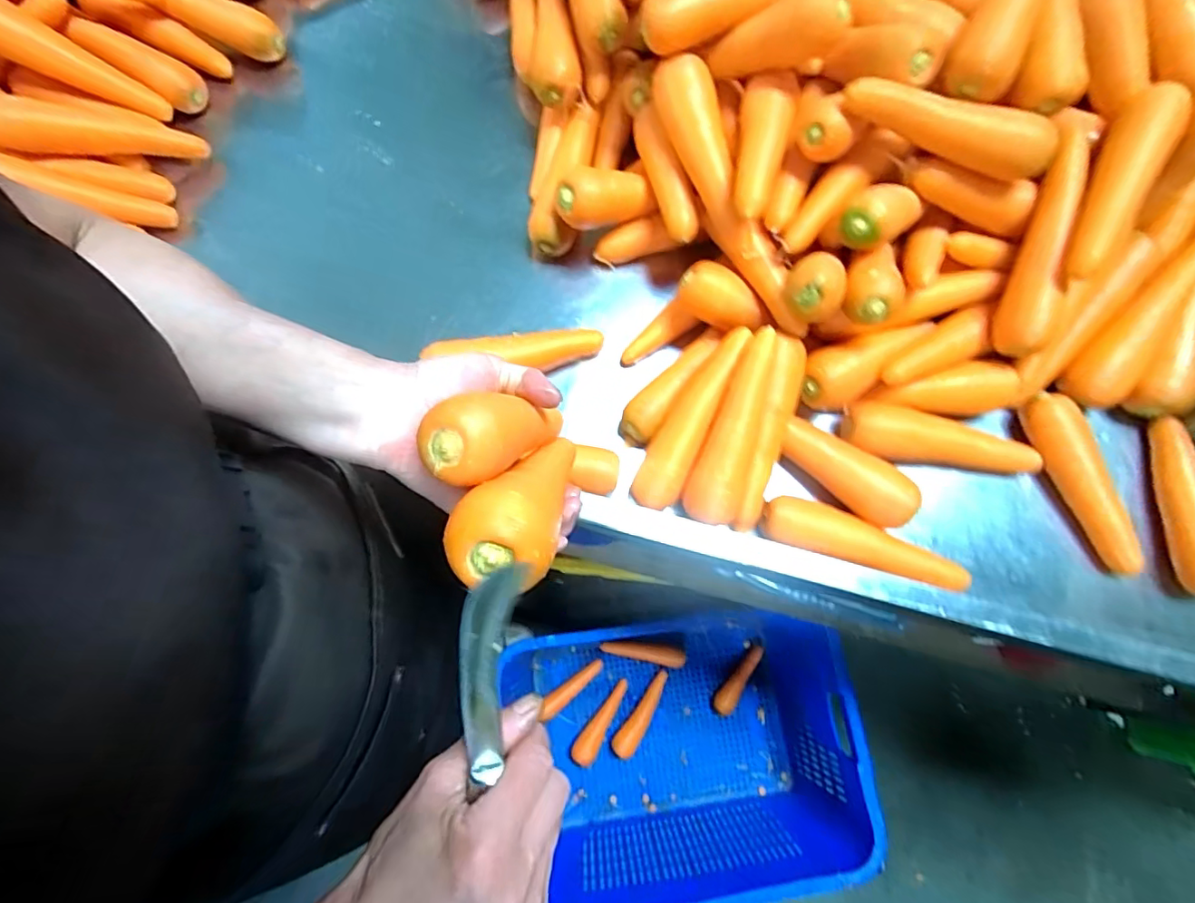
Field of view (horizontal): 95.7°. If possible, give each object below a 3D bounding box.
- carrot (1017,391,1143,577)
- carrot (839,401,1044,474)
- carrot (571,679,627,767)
[{"bbox_3d":[0.444,0.025,0.491,0.041,0.031,0.173,-23,77,-8],"label":"carrot"},{"bbox_3d":[0.313,-0.008,0.492,0.178,0.036,0.043,9,75,1],"label":"carrot"},{"bbox_3d":[0.008,0.564,1.133,0.050,0.033,0.184,32,77,7],"label":"carrot"}]

